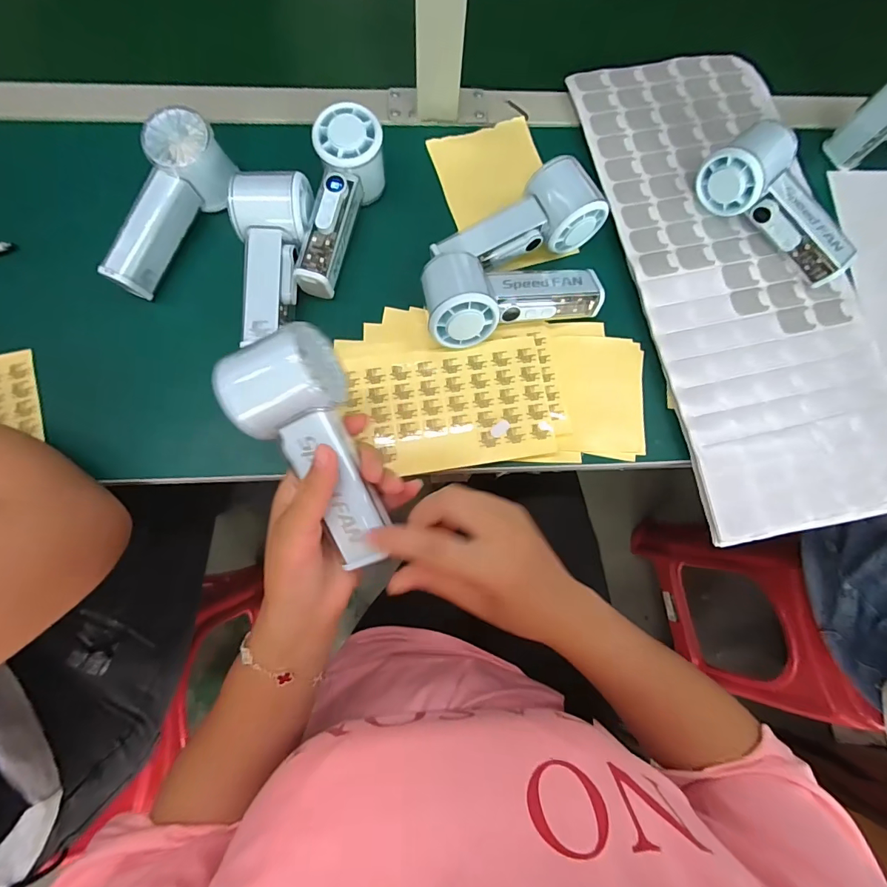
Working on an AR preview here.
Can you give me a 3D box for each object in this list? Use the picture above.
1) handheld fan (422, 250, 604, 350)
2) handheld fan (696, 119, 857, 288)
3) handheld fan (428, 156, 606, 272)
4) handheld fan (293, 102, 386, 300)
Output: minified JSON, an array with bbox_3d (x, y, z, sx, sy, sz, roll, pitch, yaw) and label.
[{"bbox_3d":[0.061,-0.126,0.364,0.152,0.045,0.072,-4,78,-4],"label":"handheld fan"},{"bbox_3d":[0.314,-0.223,0.396,0.153,0.050,0.073,42,79,6],"label":"handheld fan"},{"bbox_3d":[0.062,-0.195,0.389,0.151,0.051,0.065,-22,80,-7],"label":"handheld fan"},{"bbox_3d":[-0.089,-0.205,0.383,0.055,0.067,0.152,9,78,-1],"label":"handheld fan"}]

